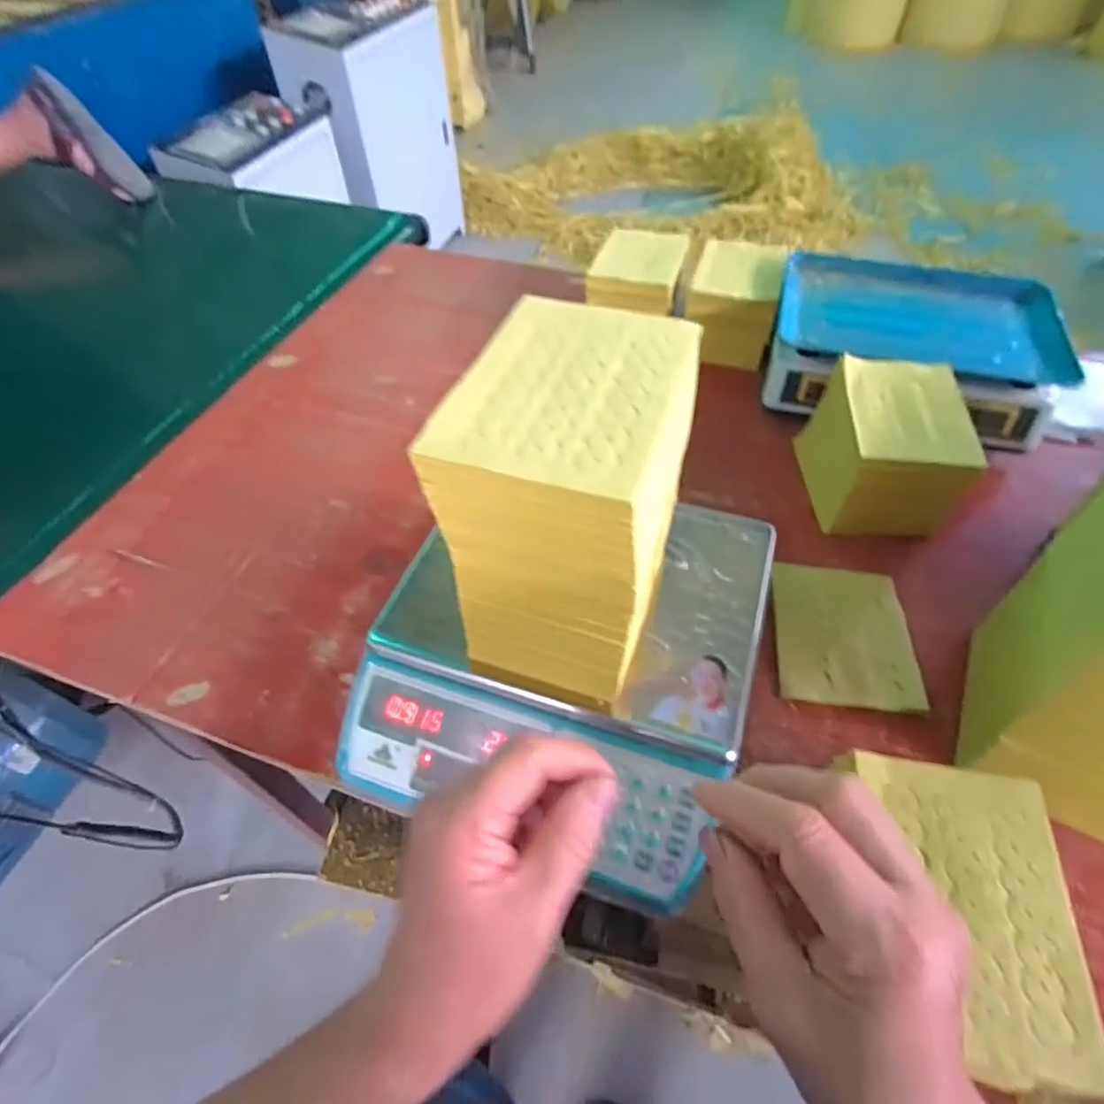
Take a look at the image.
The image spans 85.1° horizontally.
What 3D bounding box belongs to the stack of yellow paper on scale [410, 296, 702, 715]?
[{"bbox_3d":[0.013,-0.028,0.413,0.120,0.205,0.159,16,55,14],"label":"stack of yellow paper on scale"}]

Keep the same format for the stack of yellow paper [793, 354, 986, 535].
[{"bbox_3d":[0.364,-0.115,0.664,0.130,0.117,0.167,5,53,6],"label":"stack of yellow paper"}]

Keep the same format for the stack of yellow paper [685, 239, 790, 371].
[{"bbox_3d":[0.260,-0.365,0.879,0.127,0.096,0.170,13,54,12],"label":"stack of yellow paper"}]

